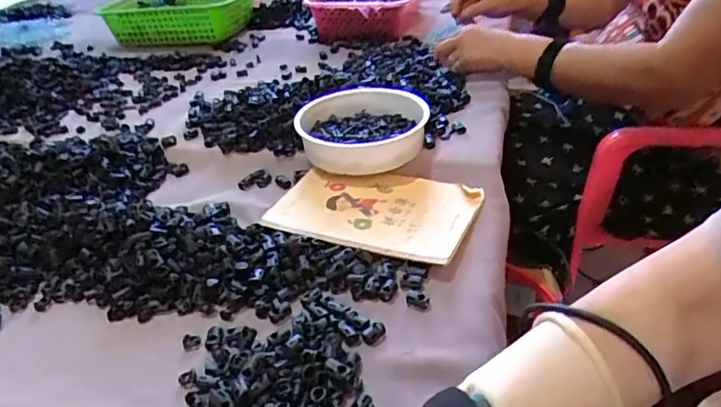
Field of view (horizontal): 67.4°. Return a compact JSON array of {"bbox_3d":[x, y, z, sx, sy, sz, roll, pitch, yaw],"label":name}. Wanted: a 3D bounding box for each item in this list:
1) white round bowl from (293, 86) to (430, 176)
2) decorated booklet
[{"bbox_3d":[0.002,-0.097,0.689,0.158,0.048,0.174,-10,34,-9],"label":"white round bowl"},{"bbox_3d":[0.013,0.002,0.586,0.212,0.009,0.145,9,36,19],"label":"decorated booklet"}]

